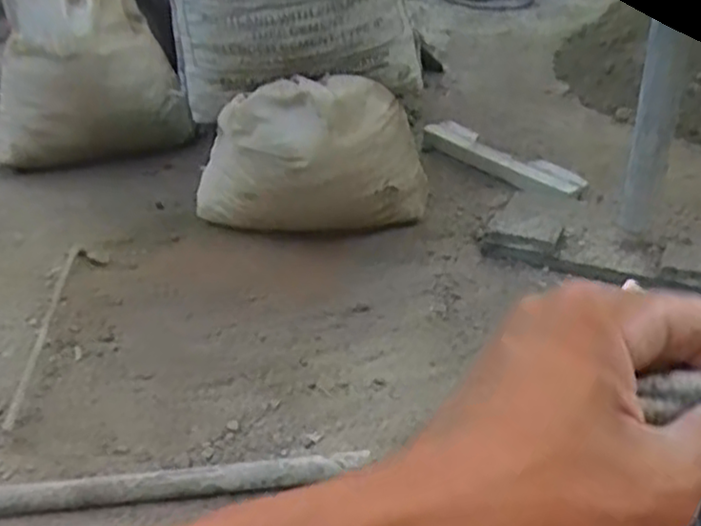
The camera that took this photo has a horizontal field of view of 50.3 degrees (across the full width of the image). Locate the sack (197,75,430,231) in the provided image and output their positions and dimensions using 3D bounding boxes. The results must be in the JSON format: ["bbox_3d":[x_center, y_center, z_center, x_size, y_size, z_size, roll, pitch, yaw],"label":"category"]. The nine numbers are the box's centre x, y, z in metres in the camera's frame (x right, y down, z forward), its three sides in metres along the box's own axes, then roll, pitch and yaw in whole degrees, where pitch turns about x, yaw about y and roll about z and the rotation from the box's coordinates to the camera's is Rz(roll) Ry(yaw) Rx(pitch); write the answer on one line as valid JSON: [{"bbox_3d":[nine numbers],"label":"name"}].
[{"bbox_3d":[-0.064,-0.140,1.064,0.346,0.252,0.140,-2,33,0],"label":"sack"}]

